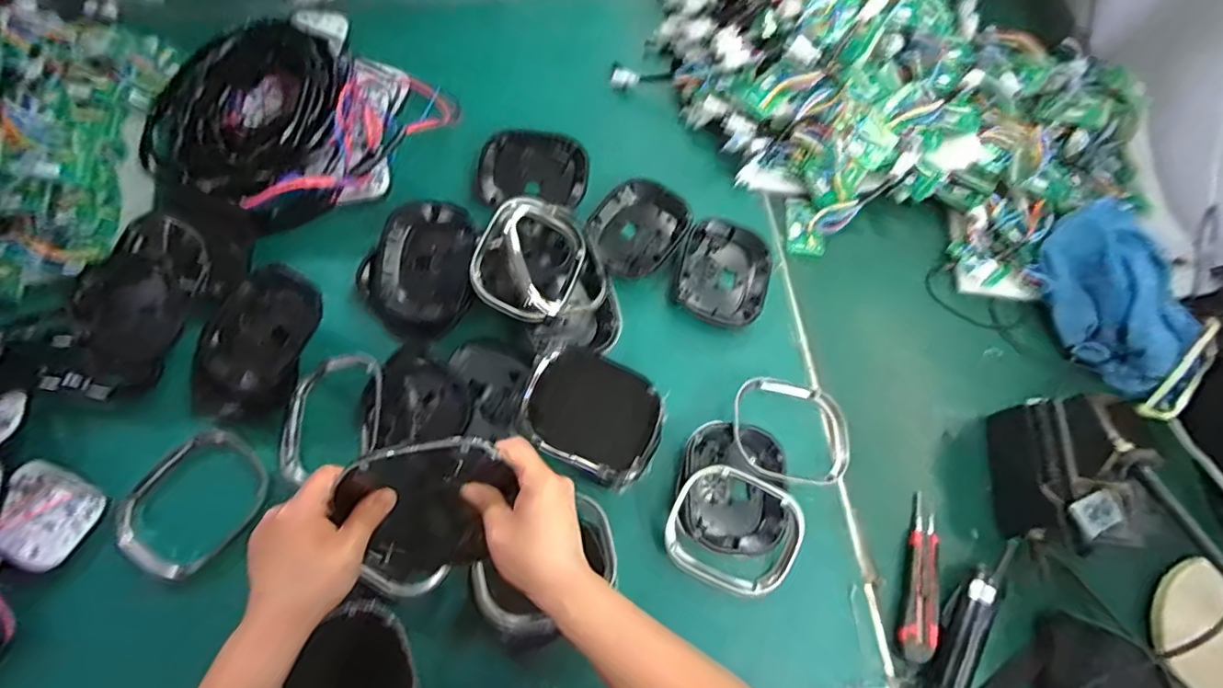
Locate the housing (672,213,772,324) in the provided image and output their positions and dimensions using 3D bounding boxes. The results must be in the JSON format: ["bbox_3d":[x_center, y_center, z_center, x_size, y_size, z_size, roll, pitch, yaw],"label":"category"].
[{"bbox_3d":[0.145,-0.091,0.722,0.112,0.025,0.132,16,73,3],"label":"housing"}]

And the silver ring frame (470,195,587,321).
[{"bbox_3d":[-0.097,-0.104,0.685,0.123,0.019,0.149,25,74,-17],"label":"silver ring frame"}]

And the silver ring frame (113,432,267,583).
[{"bbox_3d":[-0.453,0.167,0.609,0.119,0.021,0.146,41,76,10],"label":"silver ring frame"}]

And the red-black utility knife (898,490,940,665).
[{"bbox_3d":[0.349,0.261,0.636,0.034,0.016,0.175,13,73,2],"label":"red-black utility knife"}]

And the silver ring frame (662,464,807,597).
[{"bbox_3d":[0.135,0.204,0.619,0.143,0.039,0.124,24,73,5],"label":"silver ring frame"}]

